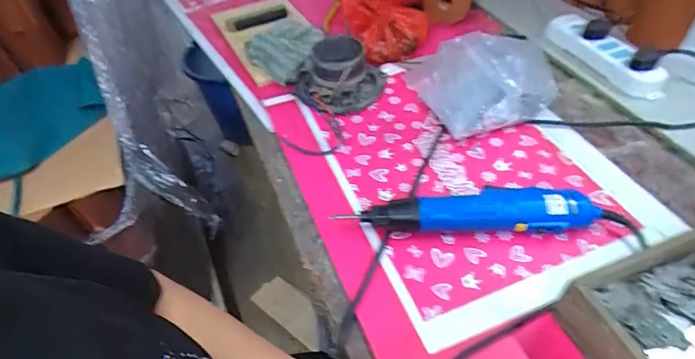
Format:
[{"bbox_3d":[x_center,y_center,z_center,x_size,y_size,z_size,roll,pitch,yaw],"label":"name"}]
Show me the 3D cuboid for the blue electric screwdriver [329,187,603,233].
[{"bbox_3d":[0.129,0.034,0.463,0.273,0.041,0.049,0,48,5],"label":"blue electric screwdriver"}]

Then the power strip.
[{"bbox_3d":[0.394,-0.196,0.665,0.052,0.033,0.213,-17,49,-12],"label":"power strip"}]

